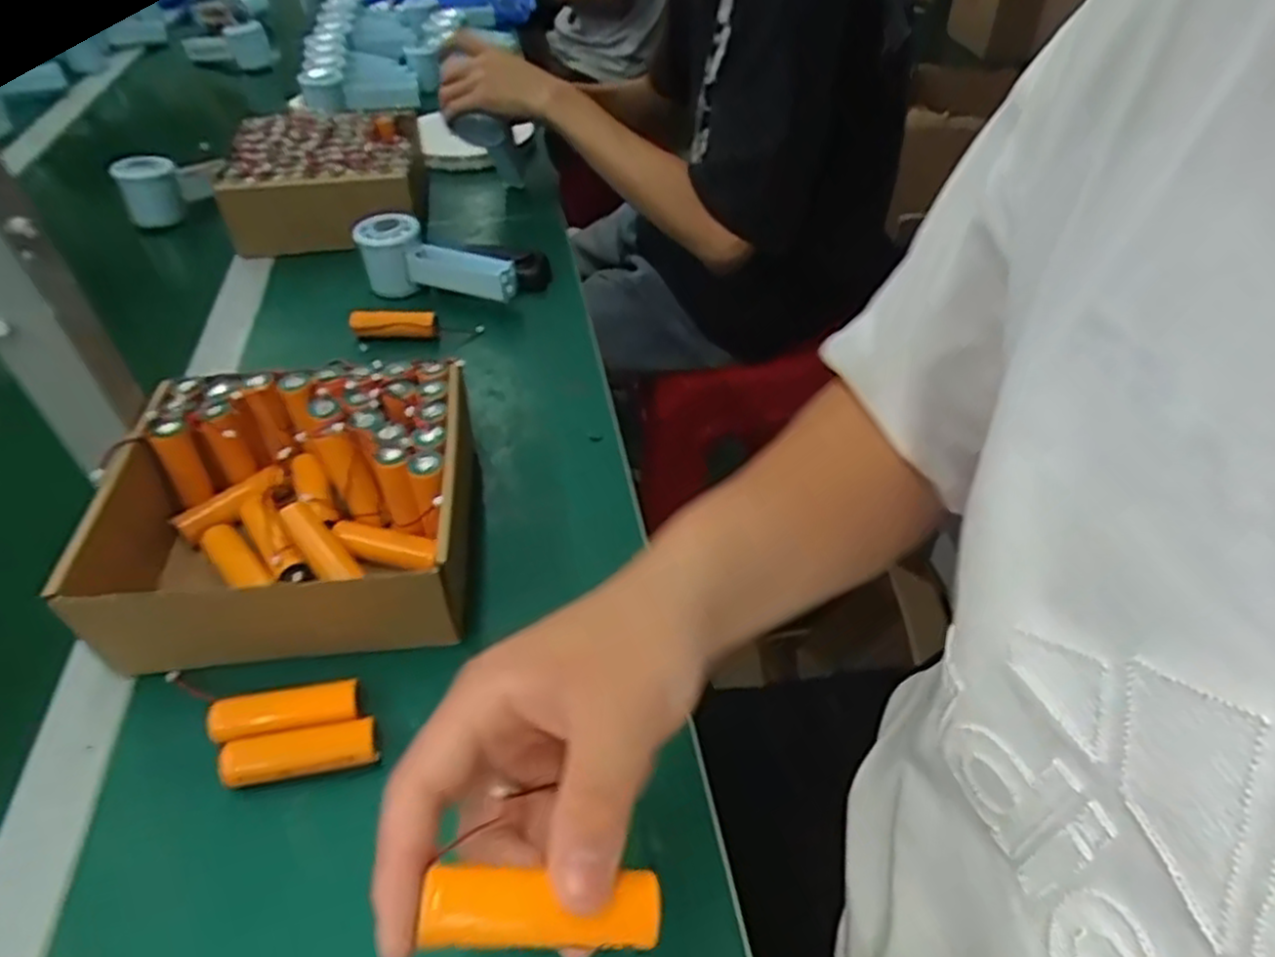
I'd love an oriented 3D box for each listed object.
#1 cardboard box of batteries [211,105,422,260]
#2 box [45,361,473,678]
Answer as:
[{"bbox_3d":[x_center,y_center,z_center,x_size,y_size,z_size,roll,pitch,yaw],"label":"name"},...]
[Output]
[{"bbox_3d":[-0.315,-0.319,0.780,0.184,0.071,0.180,-10,45,-9],"label":"cardboard box of batteries"},{"bbox_3d":[-0.211,0.014,0.458,0.215,0.075,0.184,-7,45,-6],"label":"box"}]

